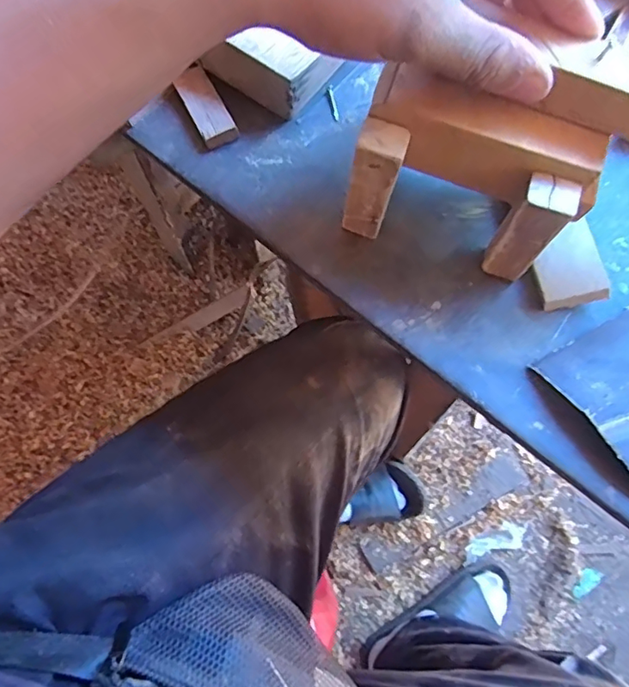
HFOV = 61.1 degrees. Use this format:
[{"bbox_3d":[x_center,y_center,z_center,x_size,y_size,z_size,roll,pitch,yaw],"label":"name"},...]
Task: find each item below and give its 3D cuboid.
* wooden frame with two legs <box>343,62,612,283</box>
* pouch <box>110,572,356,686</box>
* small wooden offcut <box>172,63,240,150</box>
[{"bbox_3d":[0.072,-0.081,0.266,0.105,0.082,0.049,19,73,4],"label":"wooden frame with two legs"},{"bbox_3d":[-0.043,0.236,0.367,0.180,0.104,0.060,40,111,-7],"label":"pouch"},{"bbox_3d":[-0.068,-0.146,0.329,0.022,0.013,0.054,-26,75,-9],"label":"small wooden offcut"}]

